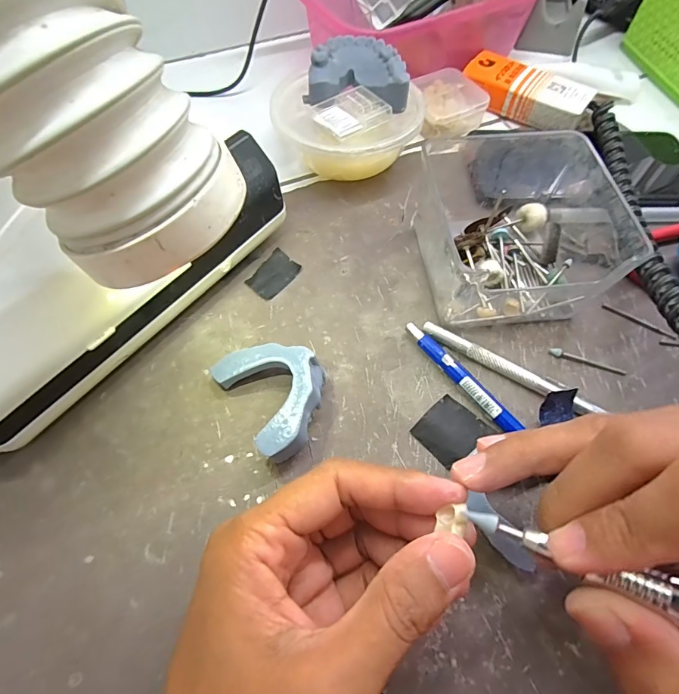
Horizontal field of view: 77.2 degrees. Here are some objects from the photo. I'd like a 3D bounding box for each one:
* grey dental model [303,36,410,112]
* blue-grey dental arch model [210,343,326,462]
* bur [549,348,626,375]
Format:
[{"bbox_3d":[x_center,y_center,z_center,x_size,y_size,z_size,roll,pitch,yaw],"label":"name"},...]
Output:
[{"bbox_3d":[0.014,-0.187,0.286,0.066,0.020,0.051,8,62,3],"label":"grey dental model"},{"bbox_3d":[-0.030,0.024,0.218,0.046,0.025,0.064,-31,67,-16],"label":"blue-grey dental arch model"},{"bbox_3d":[0.141,0.007,0.240,0.042,0.005,0.006,15,64,8],"label":"bur"}]

